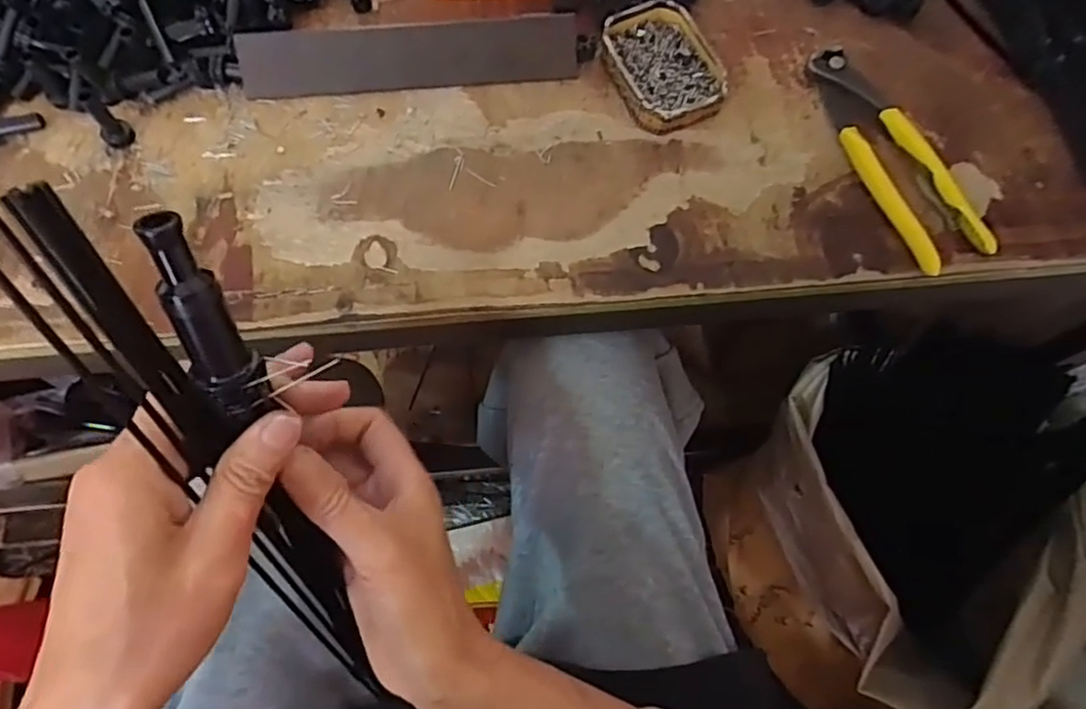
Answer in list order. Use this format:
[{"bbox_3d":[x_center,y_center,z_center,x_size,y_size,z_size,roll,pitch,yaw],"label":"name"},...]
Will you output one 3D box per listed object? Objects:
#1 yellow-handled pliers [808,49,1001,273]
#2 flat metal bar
[{"bbox_3d":[0.216,-0.126,0.415,0.045,0.021,0.162,-21,72,-8],"label":"yellow-handled pliers"},{"bbox_3d":[-0.087,-0.195,0.435,0.217,0.004,0.038,-4,115,-2],"label":"flat metal bar"}]

